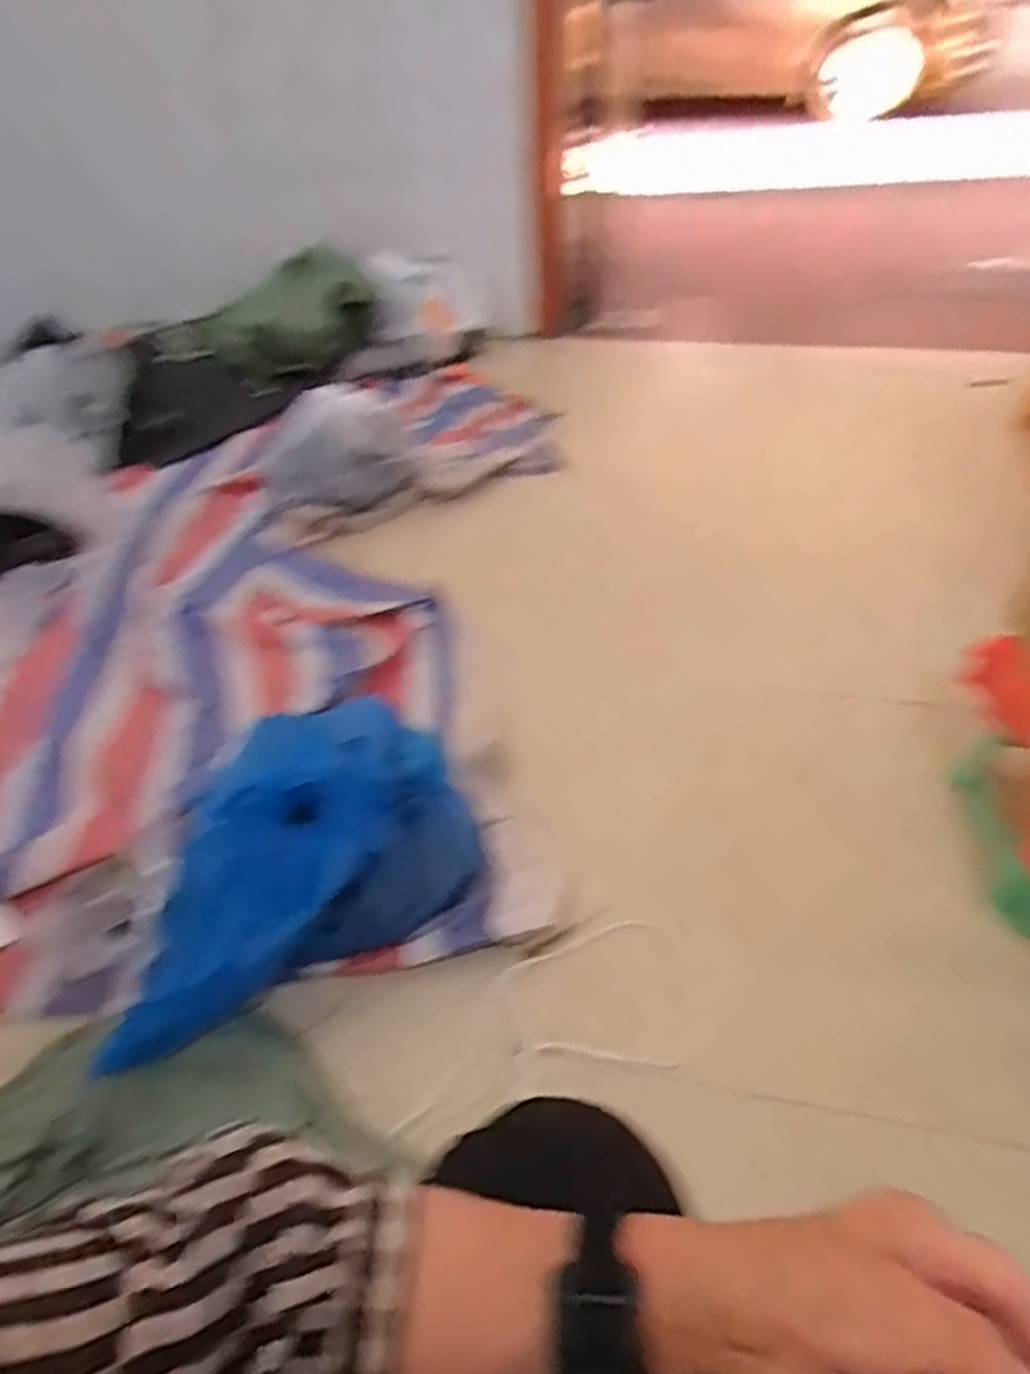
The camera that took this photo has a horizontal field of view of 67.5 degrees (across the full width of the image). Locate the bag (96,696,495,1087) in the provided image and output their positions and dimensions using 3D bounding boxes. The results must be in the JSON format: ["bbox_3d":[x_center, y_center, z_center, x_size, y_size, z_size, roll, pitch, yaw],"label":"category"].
[{"bbox_3d":[-0.275,0.161,0.895,0.439,0.178,0.305,-21,47,-16],"label":"bag"}]

